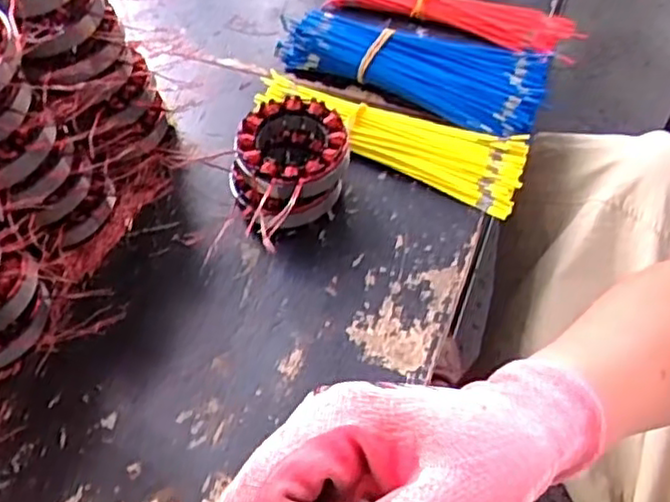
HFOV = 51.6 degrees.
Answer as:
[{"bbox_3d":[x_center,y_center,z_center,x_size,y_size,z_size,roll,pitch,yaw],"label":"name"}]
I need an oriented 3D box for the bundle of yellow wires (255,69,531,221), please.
[{"bbox_3d":[0.050,-0.106,0.601,0.241,0.026,0.069,25,59,18],"label":"bundle of yellow wires"}]

